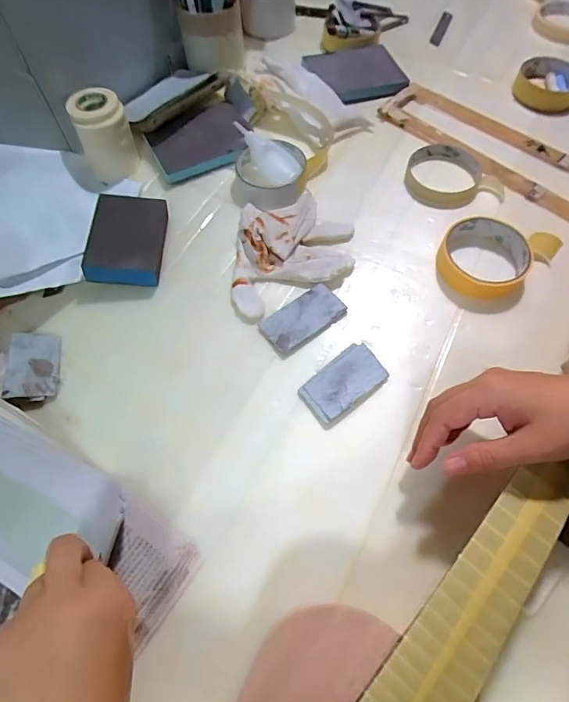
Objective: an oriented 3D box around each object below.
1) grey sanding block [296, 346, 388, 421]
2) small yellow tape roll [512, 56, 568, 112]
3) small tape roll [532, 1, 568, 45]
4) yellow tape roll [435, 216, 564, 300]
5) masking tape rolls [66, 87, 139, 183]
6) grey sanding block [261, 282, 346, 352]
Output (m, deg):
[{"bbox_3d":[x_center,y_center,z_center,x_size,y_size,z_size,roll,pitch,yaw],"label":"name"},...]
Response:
[{"bbox_3d":[0.052,0.027,0.389,0.072,0.011,0.041,-35,66,-16],"label":"grey sanding block"},{"bbox_3d":[0.346,-0.351,0.581,0.079,0.023,0.093,24,65,14],"label":"small yellow tape roll"},{"bbox_3d":[0.417,-0.481,0.653,0.080,0.020,0.093,-13,62,-6],"label":"small tape roll"},{"bbox_3d":[0.209,-0.099,0.448,0.104,0.025,0.085,-31,65,-14],"label":"yellow tape roll"},{"bbox_3d":[-0.211,-0.252,0.523,0.057,0.083,0.053,-22,63,-10],"label":"masking tape rolls"},{"bbox_3d":[0.017,-0.032,0.423,0.077,0.006,0.043,-32,65,-15],"label":"grey sanding block"}]

